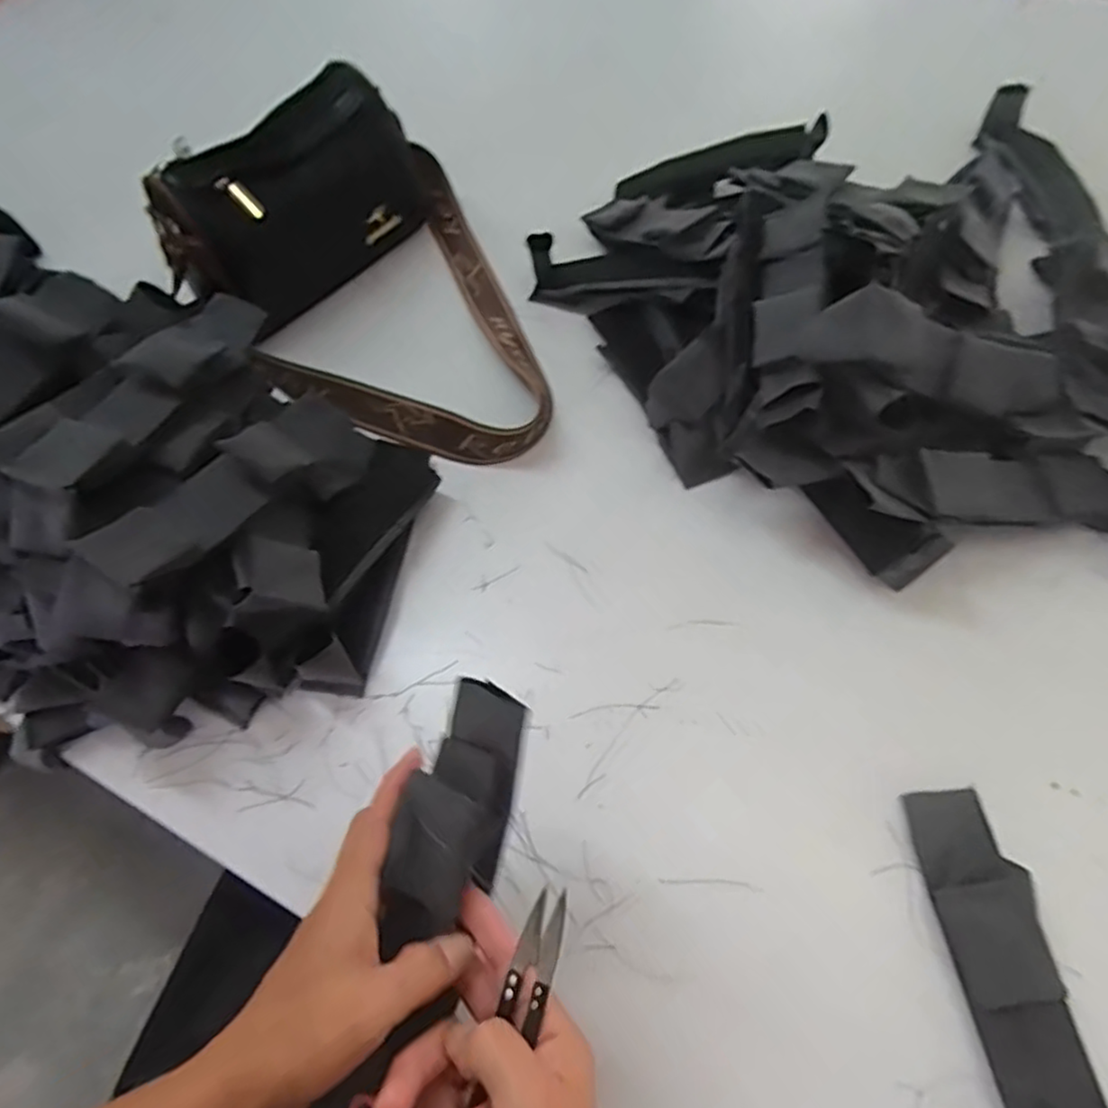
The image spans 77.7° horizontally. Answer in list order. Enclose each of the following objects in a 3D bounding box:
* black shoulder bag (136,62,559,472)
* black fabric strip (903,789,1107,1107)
[{"bbox_3d":[-0.140,-0.222,0.561,0.269,0.157,0.344,-31,60,-13],"label":"black shoulder bag"},{"bbox_3d":[0.227,0.216,0.335,0.047,0.015,0.194,-6,60,3],"label":"black fabric strip"}]

